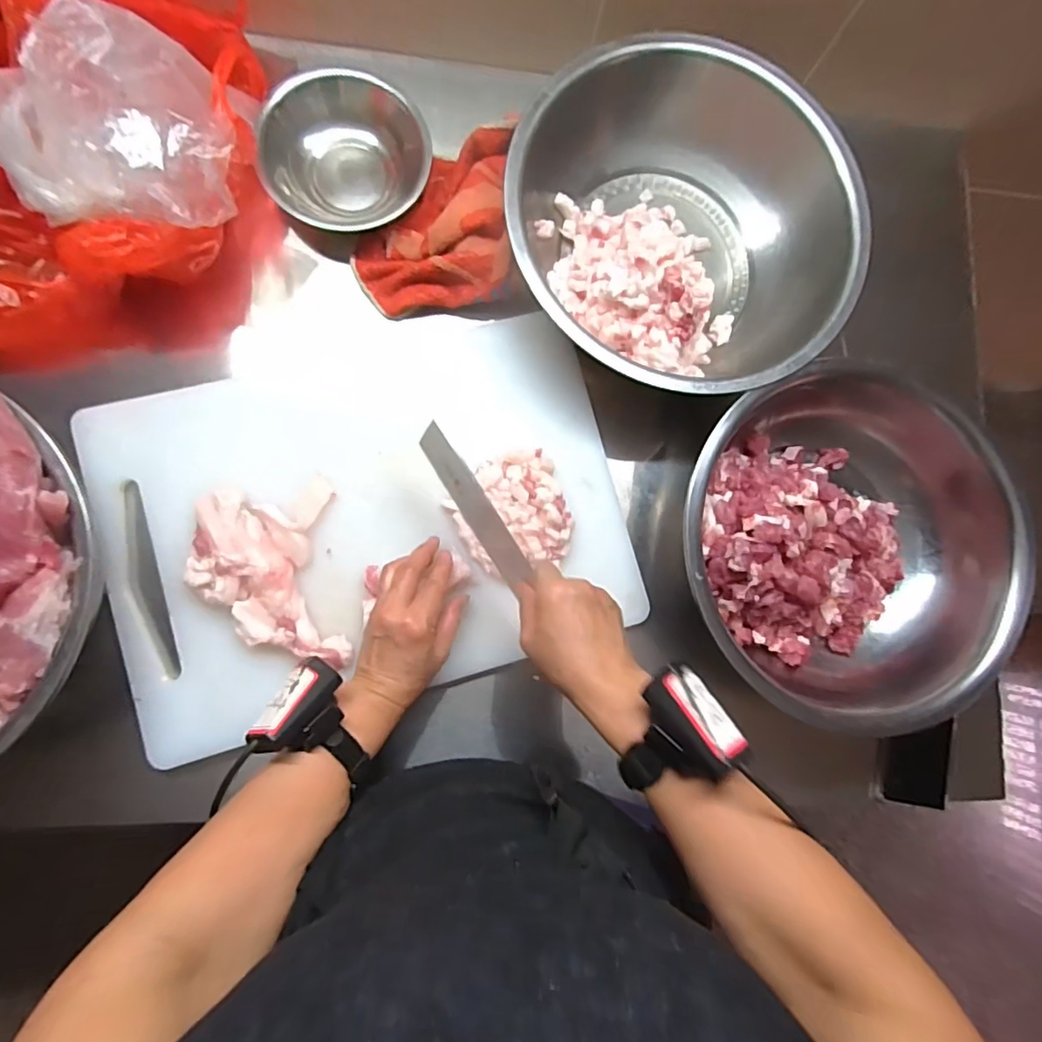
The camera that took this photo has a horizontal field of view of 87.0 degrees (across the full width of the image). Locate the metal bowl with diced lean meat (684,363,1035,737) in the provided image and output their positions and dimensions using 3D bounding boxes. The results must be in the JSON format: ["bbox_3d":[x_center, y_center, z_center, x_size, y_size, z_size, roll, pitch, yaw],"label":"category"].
[{"bbox_3d":[0.311,0.025,0.559,0.339,0.119,0.325,1,84,-7],"label":"metal bowl with diced lean meat"}]

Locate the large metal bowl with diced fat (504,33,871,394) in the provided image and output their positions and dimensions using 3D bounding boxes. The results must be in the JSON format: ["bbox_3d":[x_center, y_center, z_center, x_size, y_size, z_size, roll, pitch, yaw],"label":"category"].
[{"bbox_3d":[0.156,-0.287,0.560,0.337,0.107,0.317,1,84,-7],"label":"large metal bowl with diced fat"}]

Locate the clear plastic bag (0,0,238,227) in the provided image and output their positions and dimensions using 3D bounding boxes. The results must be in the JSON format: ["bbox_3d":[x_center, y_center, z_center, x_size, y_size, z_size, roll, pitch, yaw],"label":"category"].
[{"bbox_3d":[-0.312,-0.308,0.429,0.171,0.079,0.131,-28,88,-9],"label":"clear plastic bag"}]

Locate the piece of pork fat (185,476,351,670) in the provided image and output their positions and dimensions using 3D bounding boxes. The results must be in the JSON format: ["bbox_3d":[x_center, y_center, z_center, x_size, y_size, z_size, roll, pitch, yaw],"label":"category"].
[{"bbox_3d":[-0.230,0.051,0.498,0.122,0.029,0.164,-7,85,-8],"label":"piece of pork fat"}]

